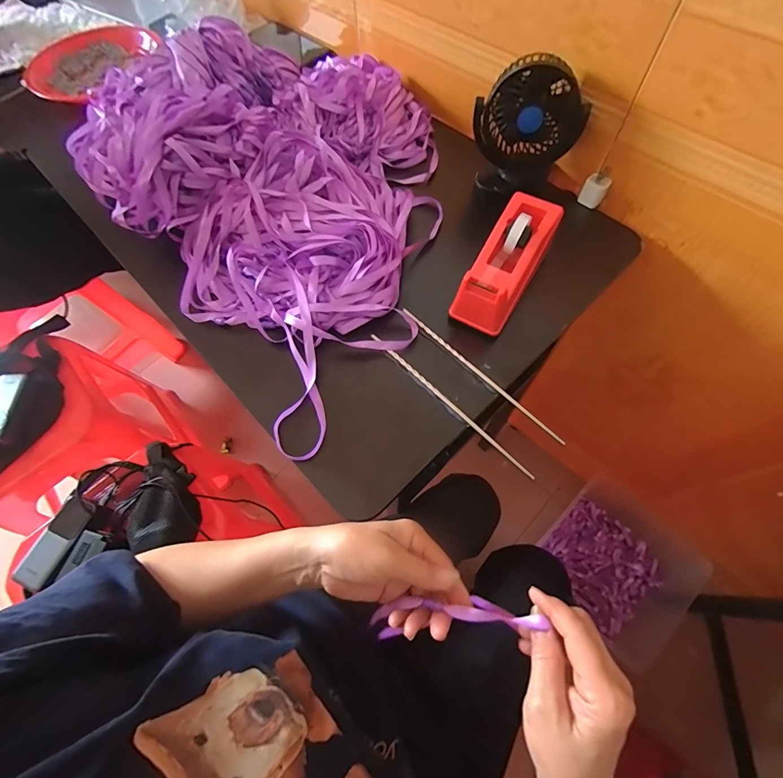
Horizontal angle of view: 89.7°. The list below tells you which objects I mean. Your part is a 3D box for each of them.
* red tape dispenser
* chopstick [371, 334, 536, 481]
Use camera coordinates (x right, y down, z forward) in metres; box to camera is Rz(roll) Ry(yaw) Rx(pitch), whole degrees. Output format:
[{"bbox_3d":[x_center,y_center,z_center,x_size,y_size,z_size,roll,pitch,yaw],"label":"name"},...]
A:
[{"bbox_3d":[0.127,-0.141,0.432,0.061,0.062,0.154,29,69,15],"label":"red tape dispenser"},{"bbox_3d":[0.057,0.013,0.407,0.007,0.013,0.219,-42,70,-16],"label":"chopstick"}]

